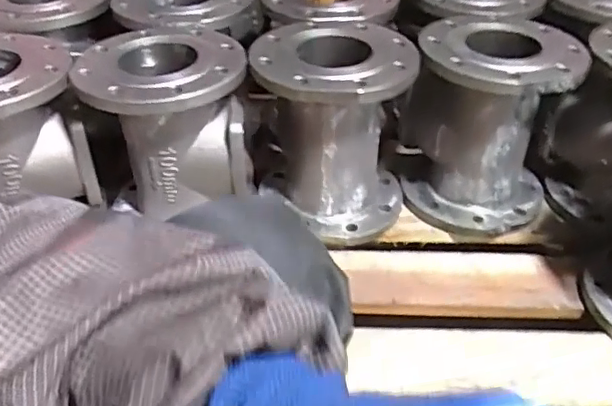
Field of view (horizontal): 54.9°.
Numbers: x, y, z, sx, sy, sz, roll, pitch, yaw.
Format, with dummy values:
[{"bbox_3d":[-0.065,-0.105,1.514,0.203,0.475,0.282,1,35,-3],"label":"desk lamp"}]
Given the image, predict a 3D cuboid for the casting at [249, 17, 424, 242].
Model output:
[{"bbox_3d":[0.035,-0.095,0.810,0.203,0.246,0.185,2,40,3],"label":"casting"}]

